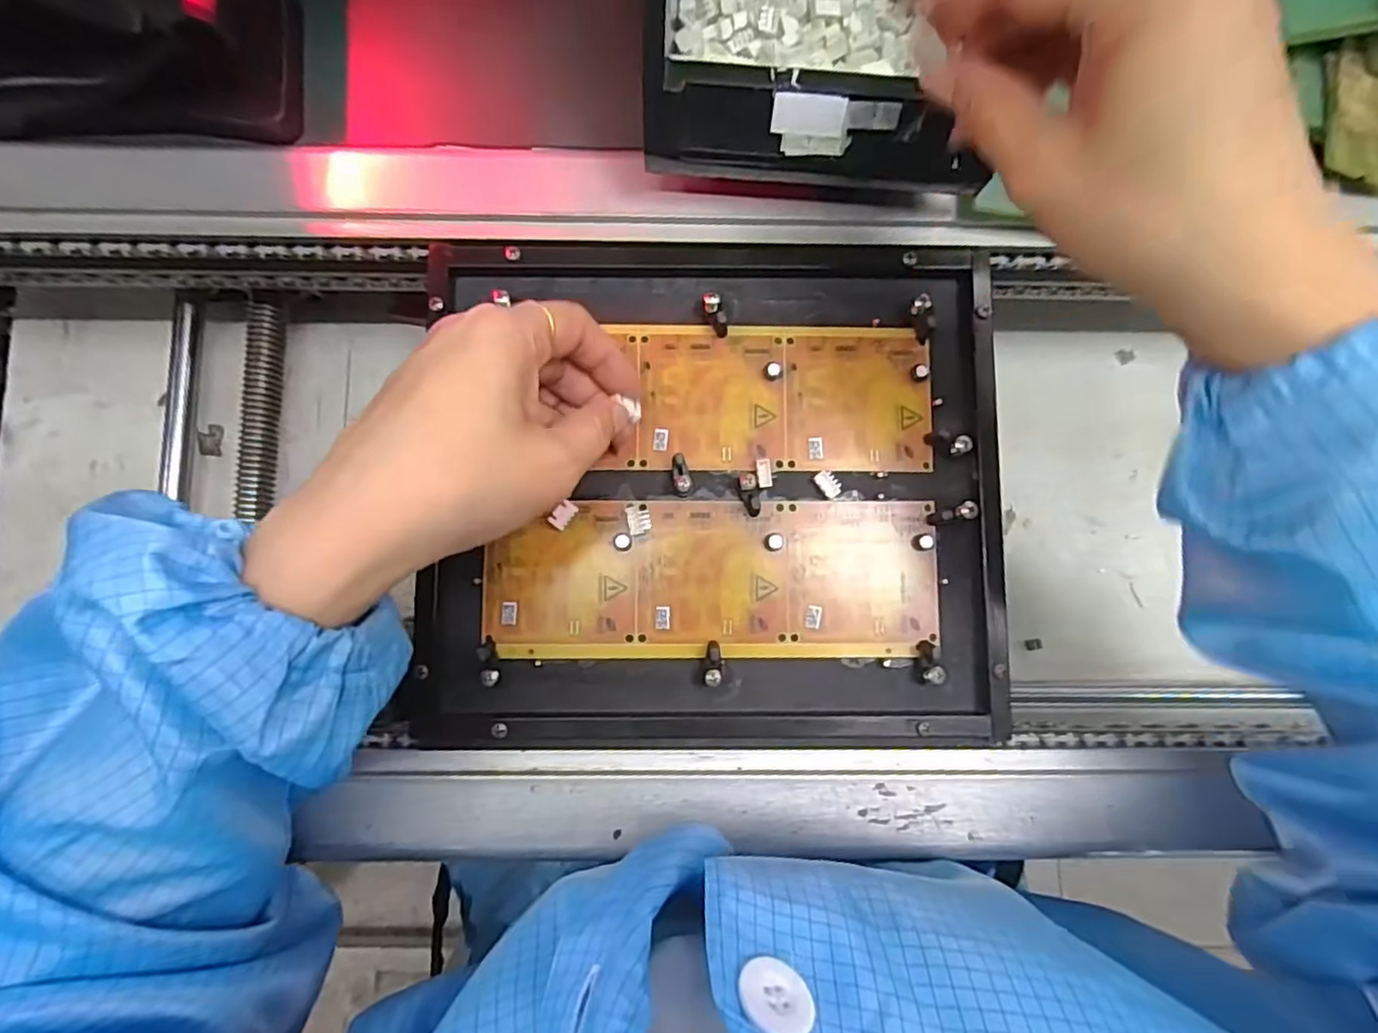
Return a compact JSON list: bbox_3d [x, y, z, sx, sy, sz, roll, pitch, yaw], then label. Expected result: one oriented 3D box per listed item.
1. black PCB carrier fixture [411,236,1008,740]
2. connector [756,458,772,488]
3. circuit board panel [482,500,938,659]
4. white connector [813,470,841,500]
[{"bbox_3d":[0.013,-0.014,0.309,0.264,0.014,0.235,1,84,-1],"label":"black PCB carrier fixture"},{"bbox_3d":[0.036,-0.020,0.311,0.007,0.006,0.014,-5,84,-2],"label":"connector"},{"bbox_3d":[0.011,0.029,0.308,0.209,0.005,0.071,0,84,-1],"label":"circuit board panel"},{"bbox_3d":[0.067,-0.016,0.312,0.010,0.004,0.014,-37,86,-5],"label":"white connector"}]

